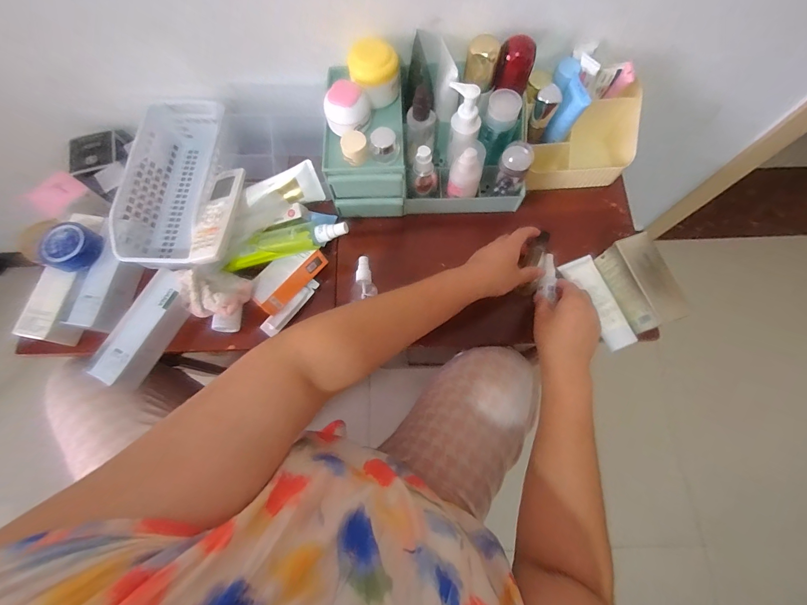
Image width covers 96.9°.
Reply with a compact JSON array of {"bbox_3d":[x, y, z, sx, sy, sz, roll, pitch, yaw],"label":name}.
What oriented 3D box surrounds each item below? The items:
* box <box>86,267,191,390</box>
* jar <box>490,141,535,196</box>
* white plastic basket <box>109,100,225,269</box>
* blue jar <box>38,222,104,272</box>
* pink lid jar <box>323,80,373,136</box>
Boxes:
[{"bbox_3d":[-0.354,0.036,0.496,0.050,0.053,0.157,27,76,9],"label":"box"},{"bbox_3d":[0.154,-0.184,0.505,0.042,0.075,0.037,21,75,7],"label":"jar"},{"bbox_3d":[-0.339,-0.179,0.555,0.125,0.095,0.271,4,73,2],"label":"white plastic basket"},{"bbox_3d":[-0.463,-0.078,0.494,0.058,0.031,0.068,21,75,7],"label":"blue jar"},{"bbox_3d":[-0.075,-0.248,0.461,0.054,0.043,0.054,27,76,9],"label":"pink lid jar"}]

